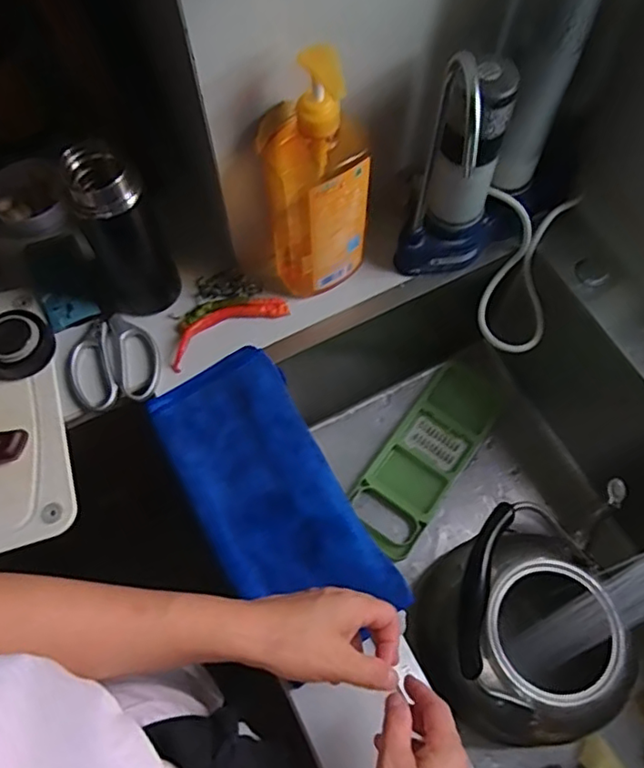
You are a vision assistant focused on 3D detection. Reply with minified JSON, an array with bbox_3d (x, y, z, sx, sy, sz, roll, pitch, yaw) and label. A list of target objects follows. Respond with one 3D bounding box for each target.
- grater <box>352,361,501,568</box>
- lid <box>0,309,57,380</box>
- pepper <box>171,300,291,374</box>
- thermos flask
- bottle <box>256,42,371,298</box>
[{"bbox_3d":[0.140,0.096,0.792,0.101,0.023,0.264,35,70,13],"label":"grater"},{"bbox_3d":[-0.313,-0.039,0.605,0.064,0.040,0.070,0,66,-1],"label":"lid"},{"bbox_3d":[-0.105,-0.063,0.636,0.137,0.011,0.042,-28,69,-13],"label":"pepper"},{"bbox_3d":[-0.195,-0.143,0.575,0.074,0.188,0.060,-24,69,-11],"label":"thermos flask"},{"bbox_3d":[-0.009,-0.185,0.563,0.076,0.251,0.076,-33,71,-14],"label":"bottle"}]

